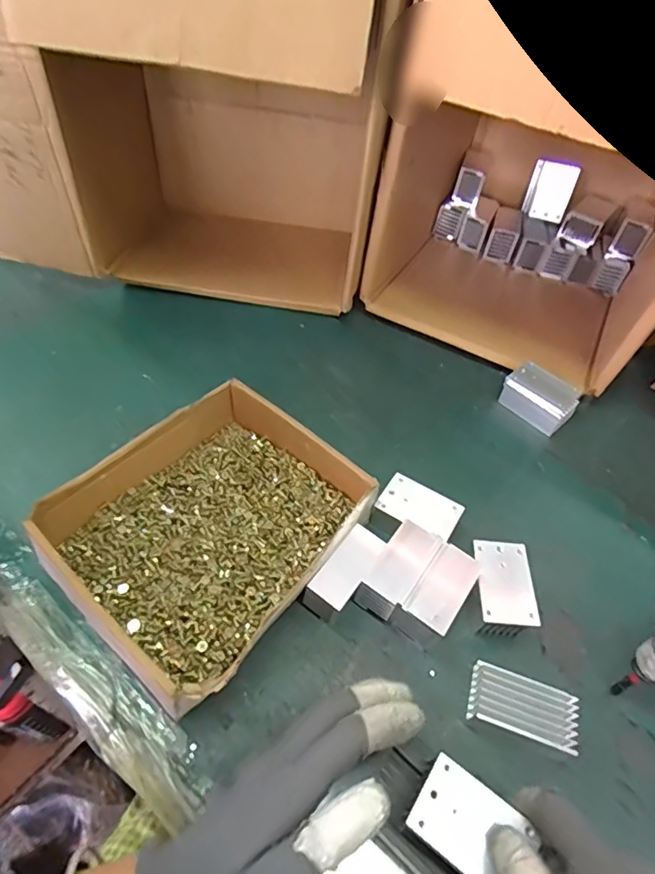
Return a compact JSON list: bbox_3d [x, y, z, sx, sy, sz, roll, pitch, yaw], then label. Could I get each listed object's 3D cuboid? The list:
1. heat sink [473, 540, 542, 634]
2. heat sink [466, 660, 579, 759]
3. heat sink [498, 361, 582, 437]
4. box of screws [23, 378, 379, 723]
[{"bbox_3d":[0.136,0.119,0.404,0.042,0.031,0.065,4,53,-1],"label":"heat sink"},{"bbox_3d":[0.132,0.186,0.351,0.066,0.029,0.038,20,54,10],"label":"heat sink"},{"bbox_3d":[0.220,-0.040,0.533,0.049,0.033,0.069,-34,62,-26],"label":"heat sink"},{"bbox_3d":[-0.091,0.070,0.412,0.189,0.053,0.216,36,58,21],"label":"box of screws"}]

